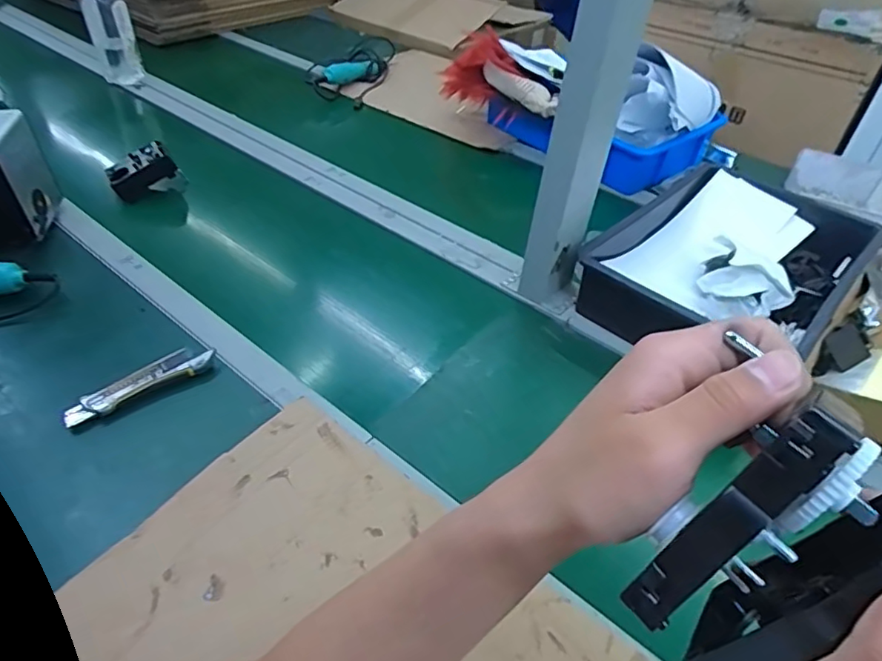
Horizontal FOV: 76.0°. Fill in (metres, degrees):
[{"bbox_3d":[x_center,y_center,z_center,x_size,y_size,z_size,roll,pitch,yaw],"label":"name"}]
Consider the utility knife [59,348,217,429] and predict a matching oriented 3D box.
[{"bbox_3d":[-0.323,0.056,0.606,0.151,0.019,0.030,-26,51,-29],"label":"utility knife"}]

